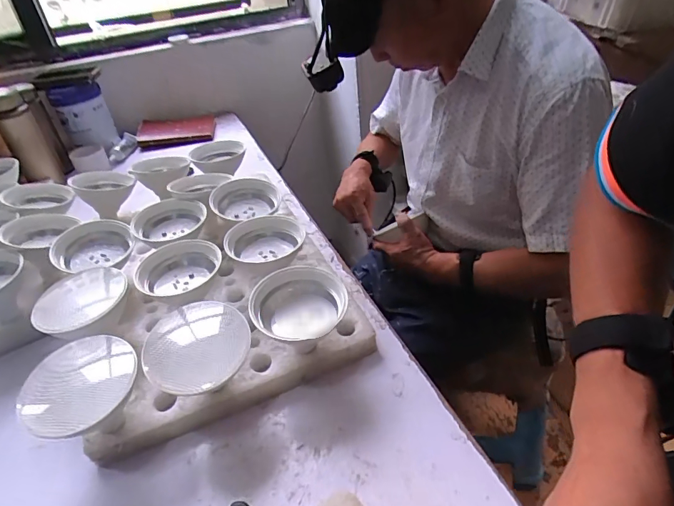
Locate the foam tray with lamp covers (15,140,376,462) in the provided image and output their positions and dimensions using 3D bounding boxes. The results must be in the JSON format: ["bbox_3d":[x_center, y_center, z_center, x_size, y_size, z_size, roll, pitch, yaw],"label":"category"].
[{"bbox_3d":[-0.218,-0.004,0.724,0.393,0.129,0.566,-18,39,-13],"label":"foam tray with lamp covers"}]

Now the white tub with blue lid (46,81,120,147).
[{"bbox_3d":[-0.670,-0.365,1.169,0.123,0.154,0.101,-21,40,-17],"label":"white tub with blue lid"}]

